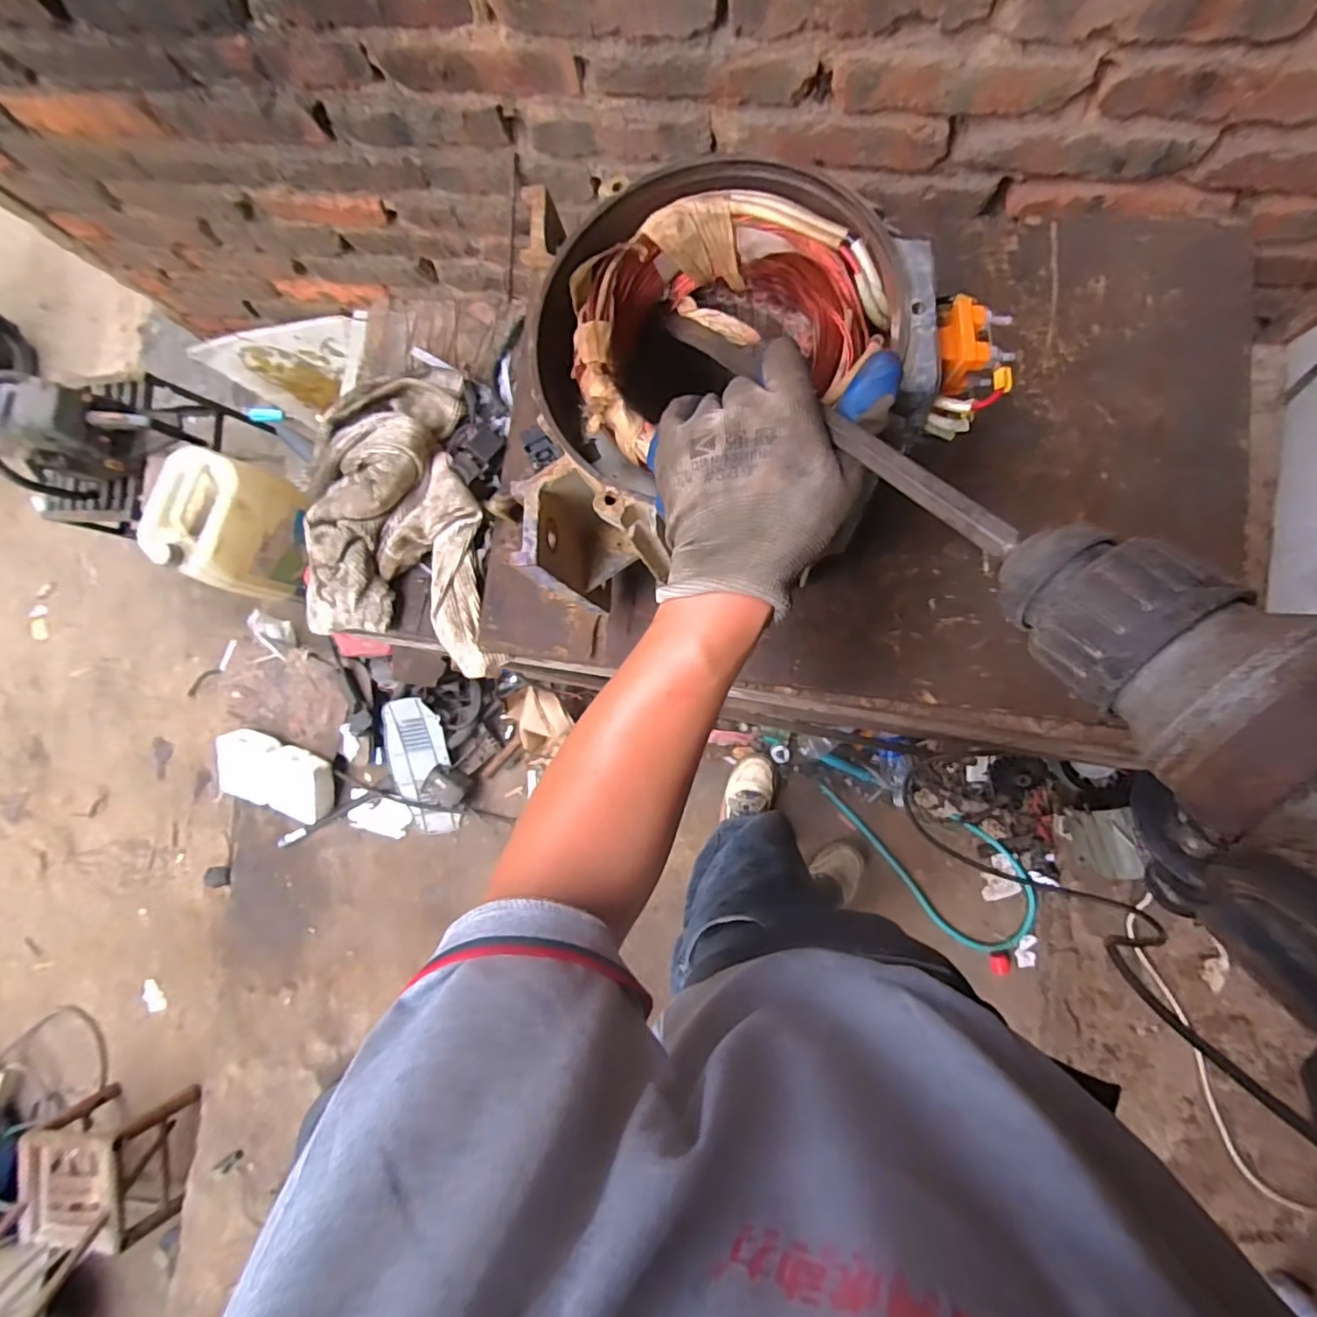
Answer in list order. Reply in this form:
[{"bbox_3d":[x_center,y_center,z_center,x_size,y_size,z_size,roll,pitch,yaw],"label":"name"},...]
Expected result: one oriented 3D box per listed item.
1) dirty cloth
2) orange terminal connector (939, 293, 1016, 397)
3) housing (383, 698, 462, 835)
[{"bbox_3d":[-0.285,-0.136,0.626,0.216,0.076,0.315,-7,84,8],"label":"dirty cloth"},{"bbox_3d":[0.198,-0.200,0.375,0.041,0.029,0.056,2,85,8],"label":"orange terminal connector"},{"bbox_3d":[-0.593,0.273,1.485,0.155,0.038,0.347,-8,99,7],"label":"housing"}]

